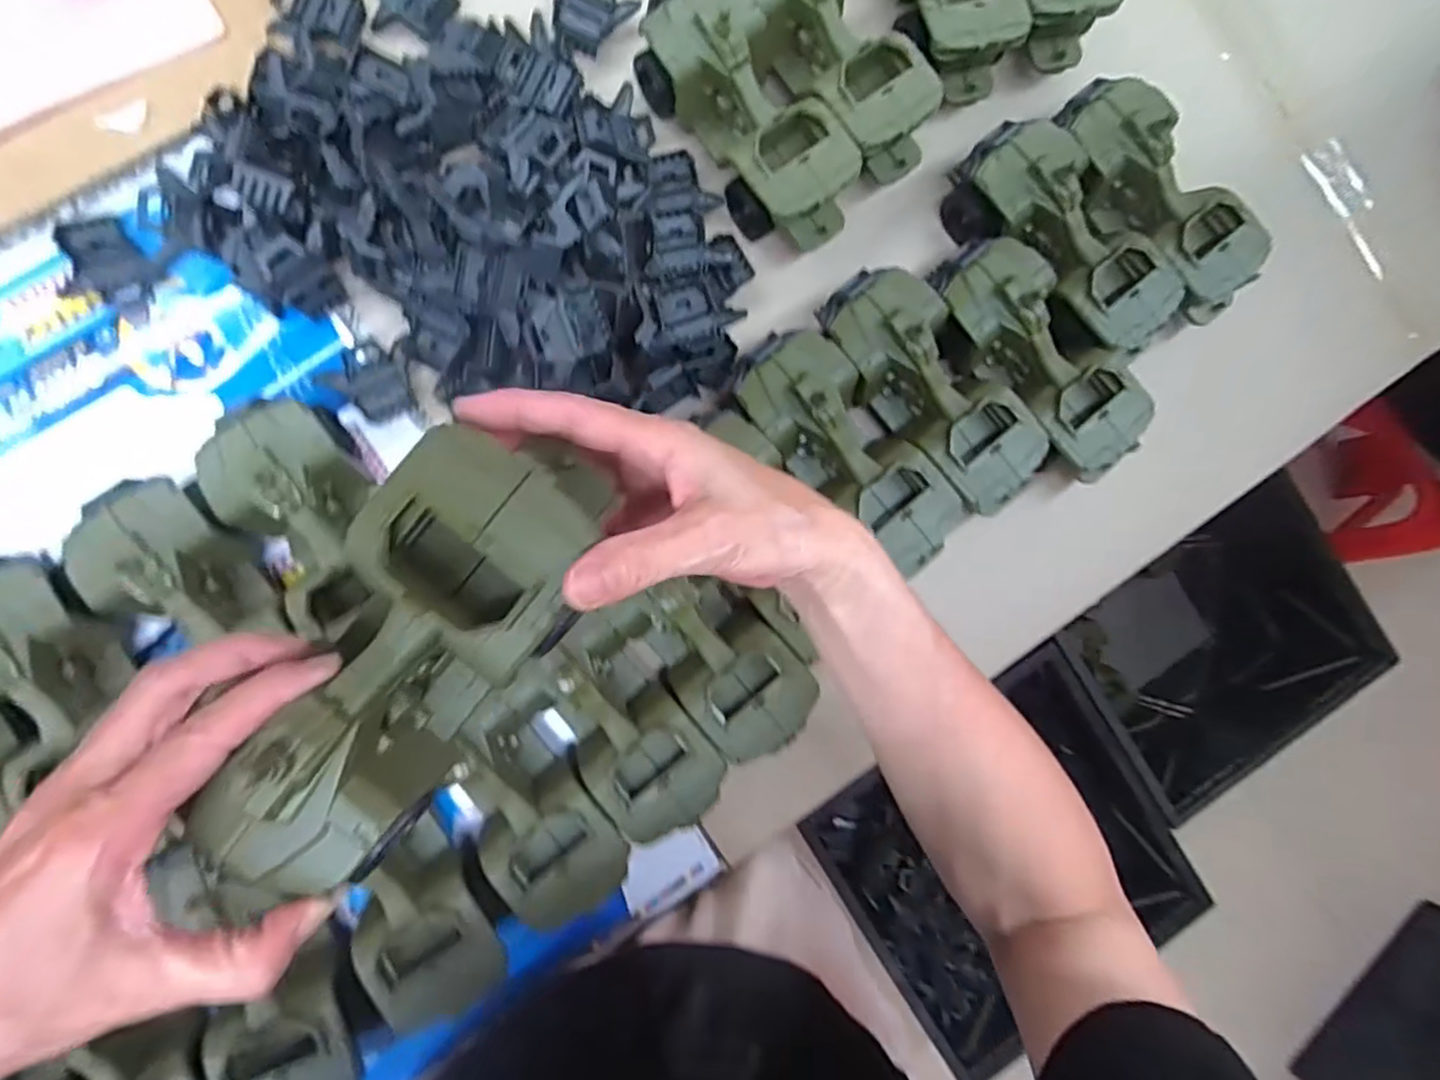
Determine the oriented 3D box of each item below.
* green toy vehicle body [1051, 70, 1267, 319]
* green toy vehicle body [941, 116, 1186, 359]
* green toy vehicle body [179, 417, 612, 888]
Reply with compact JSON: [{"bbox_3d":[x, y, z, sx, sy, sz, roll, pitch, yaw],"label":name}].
[{"bbox_3d":[0.324,-0.253,0.526,0.193,0.064,0.093,42,84,-4],"label":"green toy vehicle body"},{"bbox_3d":[0.254,-0.221,0.522,0.095,0.067,0.186,-37,93,-7],"label":"green toy vehicle body"},{"bbox_3d":[-0.109,0.040,0.256,0.076,0.051,0.175,32,86,-2],"label":"green toy vehicle body"}]

